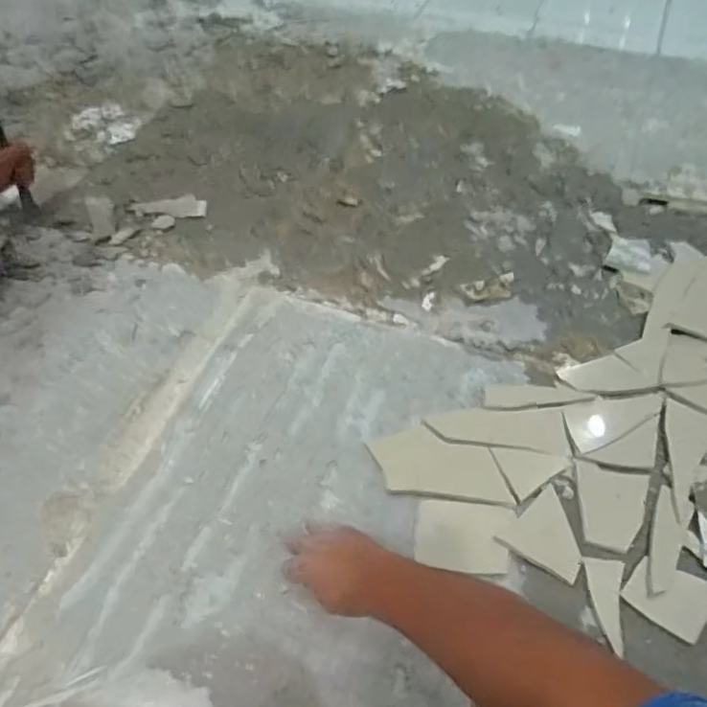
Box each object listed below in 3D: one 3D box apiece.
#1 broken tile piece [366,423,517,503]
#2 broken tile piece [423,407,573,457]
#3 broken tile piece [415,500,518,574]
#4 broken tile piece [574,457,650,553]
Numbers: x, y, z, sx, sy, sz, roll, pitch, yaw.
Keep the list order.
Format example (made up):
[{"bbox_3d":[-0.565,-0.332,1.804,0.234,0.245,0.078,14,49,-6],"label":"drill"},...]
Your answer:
[{"bbox_3d":[0.110,0.137,0.757,0.171,0.014,0.095,5,54,7],"label":"broken tile piece"},{"bbox_3d":[0.191,0.096,0.779,0.172,0.006,0.070,3,53,6],"label":"broken tile piece"},{"bbox_3d":[0.130,0.212,0.693,0.110,0.006,0.076,6,54,7],"label":"broken tile piece"},{"bbox_3d":[0.311,0.186,0.715,0.082,0.013,0.100,10,54,11],"label":"broken tile piece"}]

